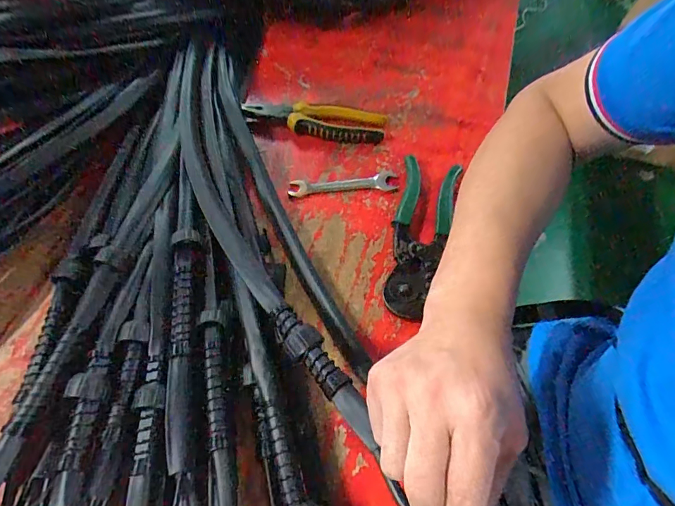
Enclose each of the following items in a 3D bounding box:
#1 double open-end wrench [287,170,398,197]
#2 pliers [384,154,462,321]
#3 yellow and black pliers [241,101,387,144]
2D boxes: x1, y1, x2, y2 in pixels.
[{"bbox_3d":[0.007,-0.087,0.515,0.131,0.005,0.034,-3,56,-4],"label":"double open-end wrench"},{"bbox_3d":[0.094,-0.027,0.473,0.063,0.016,0.219,14,56,8],"label":"pliers"},{"bbox_3d":[-0.032,-0.181,0.569,0.192,0.022,0.064,3,56,0],"label":"yellow and black pliers"}]

